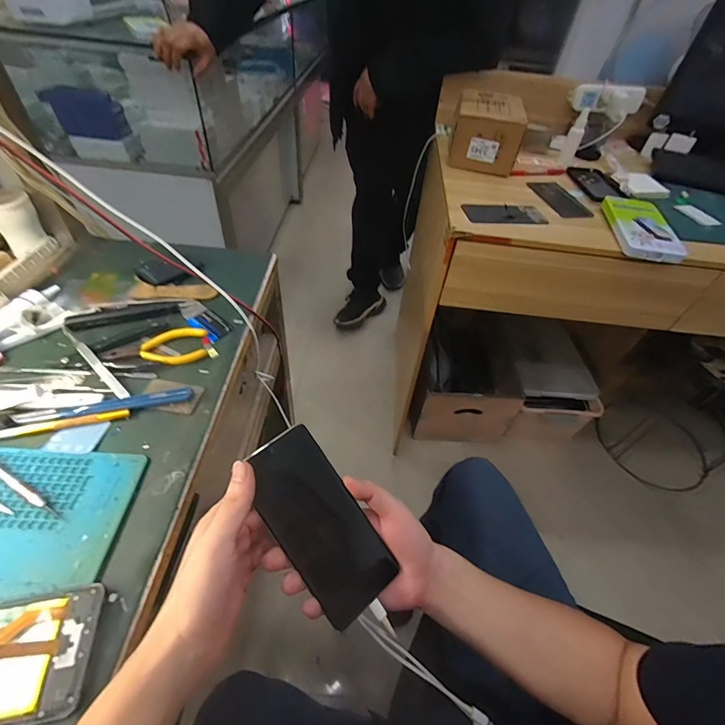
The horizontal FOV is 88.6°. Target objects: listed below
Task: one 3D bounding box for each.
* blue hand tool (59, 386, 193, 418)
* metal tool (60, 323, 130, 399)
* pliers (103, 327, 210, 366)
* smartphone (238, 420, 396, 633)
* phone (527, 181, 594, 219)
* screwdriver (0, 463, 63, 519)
[{"bbox_3d":[-0.242,0.042,0.383,0.126,0.008,0.018,-10,50,-14],"label":"blue hand tool"},{"bbox_3d":[-0.300,-0.005,0.411,0.139,0.012,0.011,35,54,24],"label":"metal tool"},{"bbox_3d":[-0.240,-0.015,0.435,0.108,0.011,0.049,-11,50,-15],"label":"pliers"},{"bbox_3d":[-0.037,0.139,0.328,0.071,0.008,0.160,-29,85,-27],"label":"smartphone"},{"bbox_3d":[0.404,-0.343,0.773,0.080,0.006,0.163,-7,49,-12],"label":"phone"},{"bbox_3d":[-0.303,0.103,0.322,0.114,0.008,0.011,24,50,16],"label":"screwdriver"}]

